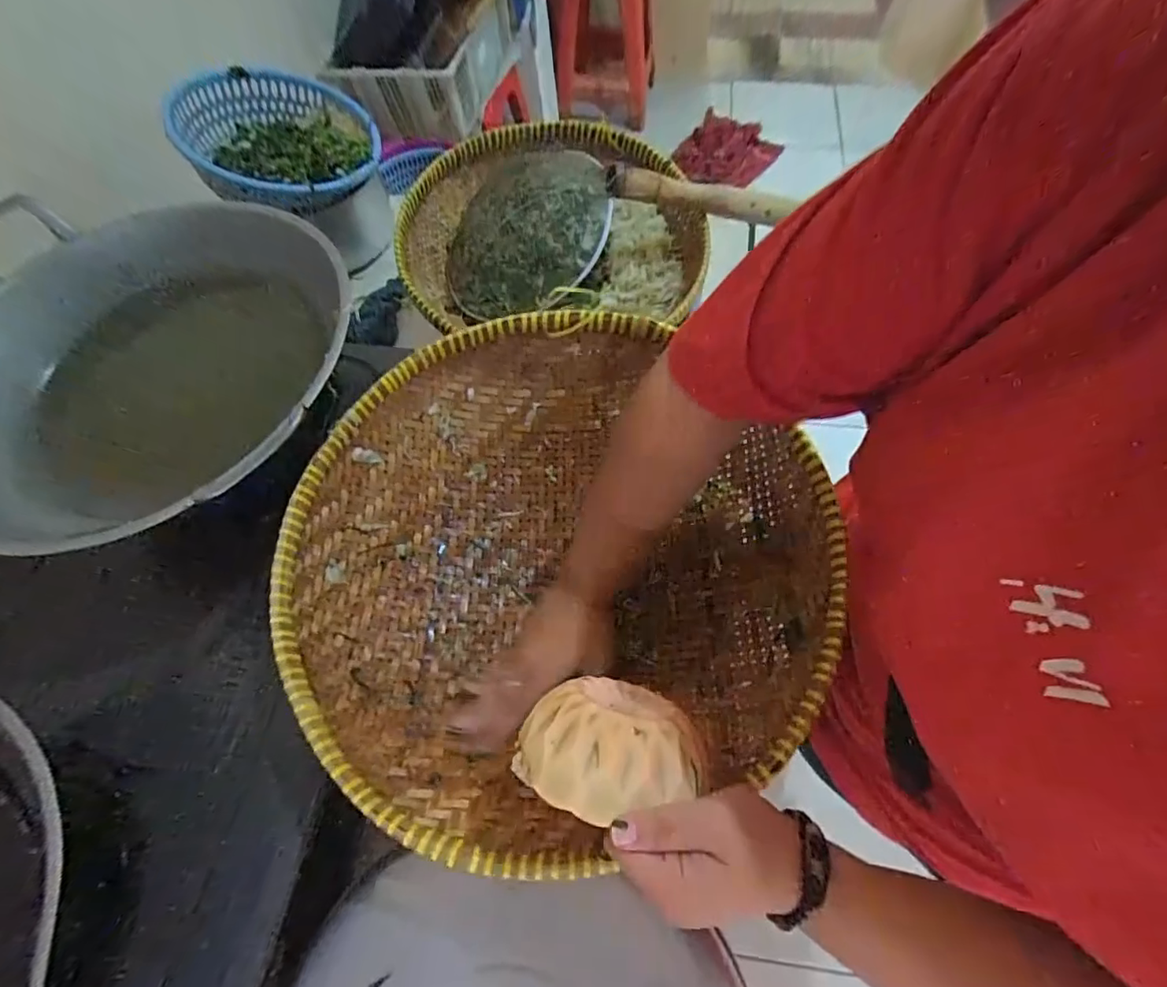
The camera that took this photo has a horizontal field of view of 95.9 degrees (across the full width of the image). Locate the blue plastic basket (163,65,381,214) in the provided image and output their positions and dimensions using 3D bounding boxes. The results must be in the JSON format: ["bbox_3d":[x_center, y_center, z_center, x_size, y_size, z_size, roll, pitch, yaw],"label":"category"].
[{"bbox_3d":[-0.431,-0.508,0.743,0.243,0.079,0.247,-17,65,-5],"label":"blue plastic basket"}]

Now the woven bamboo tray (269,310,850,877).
[{"bbox_3d":[-0.022,0.049,0.475,0.431,0.128,0.422,-22,66,-7],"label":"woven bamboo tray"}]

